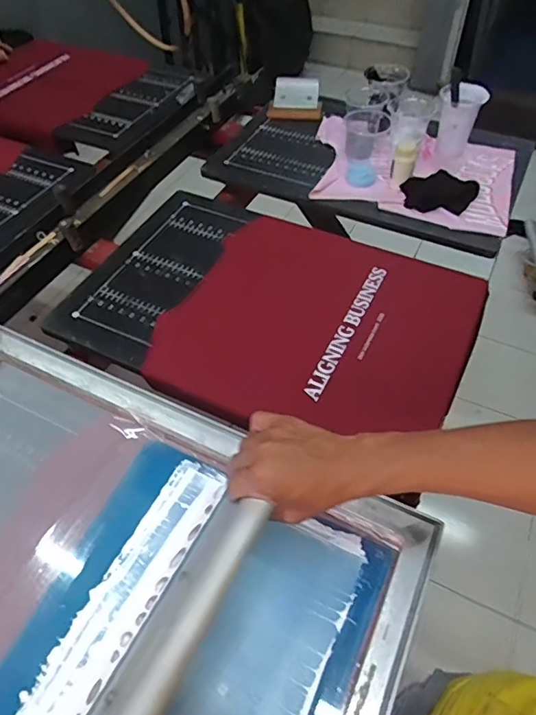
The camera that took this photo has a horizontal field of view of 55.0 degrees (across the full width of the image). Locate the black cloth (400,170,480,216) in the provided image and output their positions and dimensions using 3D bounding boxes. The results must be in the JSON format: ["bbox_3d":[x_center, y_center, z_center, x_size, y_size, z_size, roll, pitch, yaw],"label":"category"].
[{"bbox_3d":[0.329,-0.315,0.997,0.123,0.043,0.142,28,47,23],"label":"black cloth"}]

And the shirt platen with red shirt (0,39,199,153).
[{"bbox_3d":[-0.493,-0.666,1.289,0.602,0.053,0.412,26,60,20],"label":"shirt platen with red shirt"}]

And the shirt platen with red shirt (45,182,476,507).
[{"bbox_3d":[-0.007,-0.085,0.815,0.572,0.043,0.399,23,57,15],"label":"shirt platen with red shirt"}]

